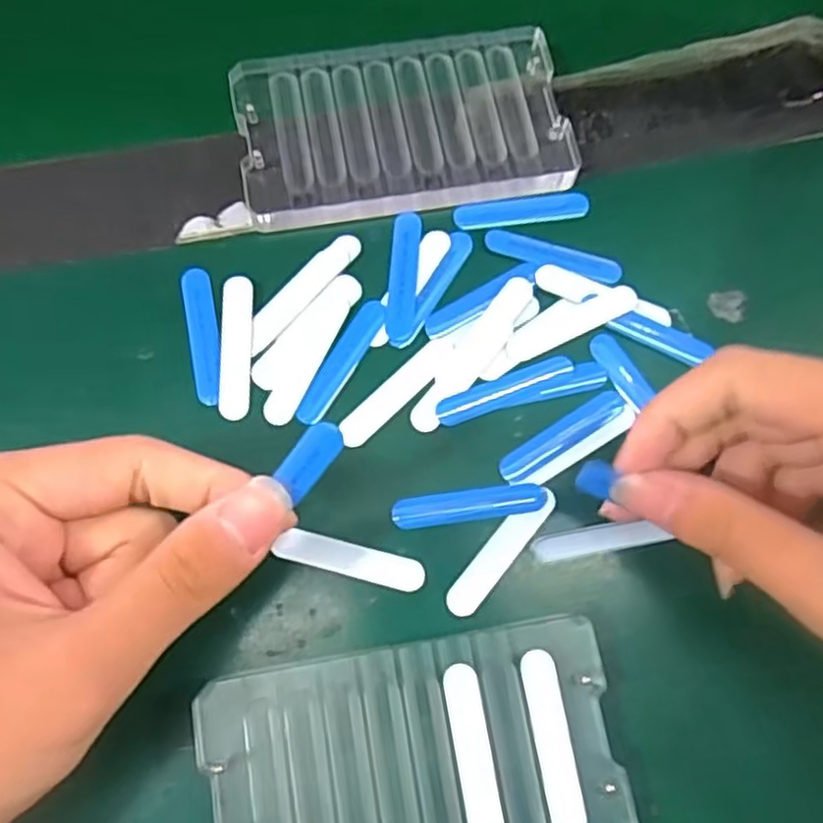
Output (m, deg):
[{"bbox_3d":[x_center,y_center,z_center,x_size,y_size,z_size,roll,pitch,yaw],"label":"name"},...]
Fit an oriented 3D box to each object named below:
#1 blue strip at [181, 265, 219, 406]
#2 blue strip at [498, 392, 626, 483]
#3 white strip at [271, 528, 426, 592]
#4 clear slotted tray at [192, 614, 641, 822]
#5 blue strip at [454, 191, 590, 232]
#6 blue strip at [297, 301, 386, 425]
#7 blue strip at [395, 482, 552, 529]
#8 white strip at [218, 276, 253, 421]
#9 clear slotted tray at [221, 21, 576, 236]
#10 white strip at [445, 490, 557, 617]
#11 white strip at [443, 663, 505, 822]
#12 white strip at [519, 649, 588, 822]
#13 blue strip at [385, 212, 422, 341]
[{"bbox_3d":[-0.073,-0.027,0.257,0.010,0.004,0.050,-10,75,-5],"label":"blue strip"},{"bbox_3d":[0.050,0.009,0.249,0.045,0.004,0.010,-33,78,-10],"label":"blue strip"},{"bbox_3d":[-0.019,0.048,0.236,0.046,0.004,0.010,15,74,2],"label":"white strip"},{"bbox_3d":[0.001,0.105,0.218,0.120,0.012,0.067,-9,75,-5],"label":"clear slotted tray"},{"bbox_3d":[0.042,-0.076,0.273,0.050,0.004,0.012,-10,75,-5],"label":"blue strip"},{"bbox_3d":[-0.025,-0.019,0.254,0.011,0.004,0.049,31,75,7],"label":"blue strip"},{"bbox_3d":[0.020,0.031,0.243,0.050,0.004,0.010,-7,74,-4],"label":"blue strip"},{"bbox_3d":[-0.061,-0.023,0.254,0.011,0.004,0.050,-1,74,-2],"label":"white strip"},{"bbox_3d":[-0.003,-0.110,0.277,0.122,0.011,0.067,-9,75,-5],"label":"clear slotted tray"},{"bbox_3d":[0.030,0.045,0.238,0.010,0.004,0.050,39,76,9],"label":"white strip"},{"bbox_3d":[0.018,0.100,0.212,0.011,0.004,0.050,-9,75,-5],"label":"white strip"},{"bbox_3d":[0.042,0.097,0.214,0.011,0.004,0.050,-9,75,-5],"label":"white strip"},{"bbox_3d":[-0.003,-0.050,0.264,0.011,0.004,0.049,4,74,-1],"label":"blue strip"}]

